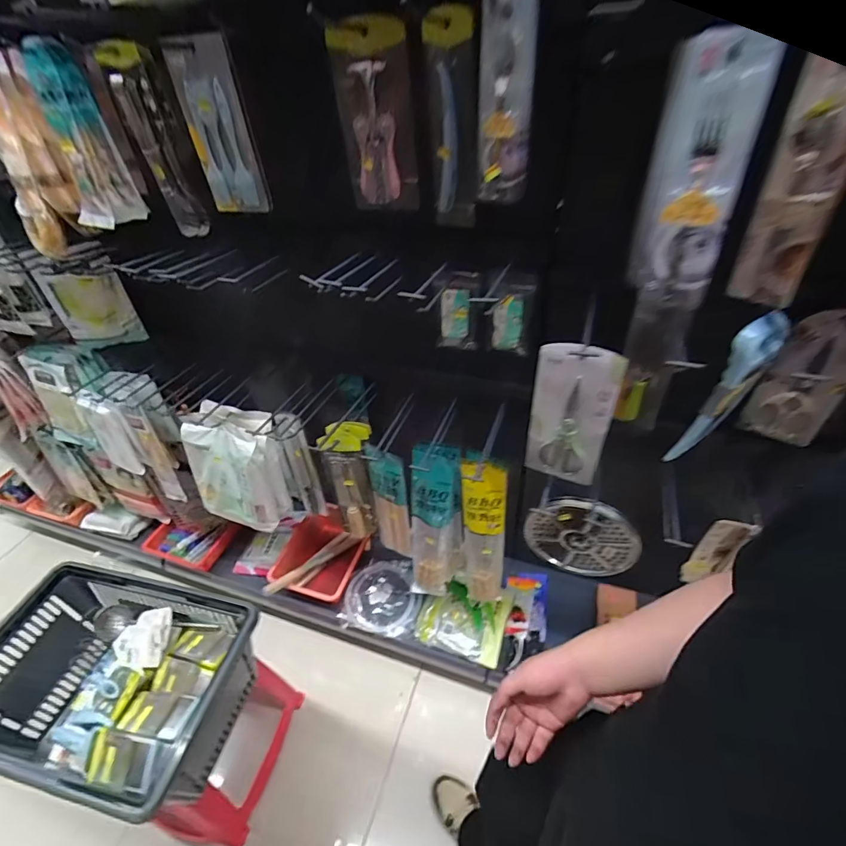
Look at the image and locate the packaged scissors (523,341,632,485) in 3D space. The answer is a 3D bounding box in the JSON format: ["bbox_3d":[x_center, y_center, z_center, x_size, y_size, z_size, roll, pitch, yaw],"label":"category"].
[{"bbox_3d":[0.239,-0.009,0.705,0.126,0.291,0.027,16,44,22],"label":"packaged scissors"}]

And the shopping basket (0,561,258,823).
[{"bbox_3d":[-0.614,0.494,0.831,0.510,0.238,0.321,7,41,12],"label":"shopping basket"}]

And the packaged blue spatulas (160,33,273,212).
[{"bbox_3d":[-0.321,-0.460,0.680,0.108,0.228,0.018,9,43,14],"label":"packaged blue spatulas"}]

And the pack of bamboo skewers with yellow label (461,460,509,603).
[{"bbox_3d":[0.141,0.268,1.008,0.107,0.451,0.051,6,41,11],"label":"pack of bamboo skewers with yellow label"}]

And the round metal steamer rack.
[{"bbox_3d":[0.327,0.238,0.893,0.217,0.211,0.027,10,42,16],"label":"round metal steamer rack"}]

